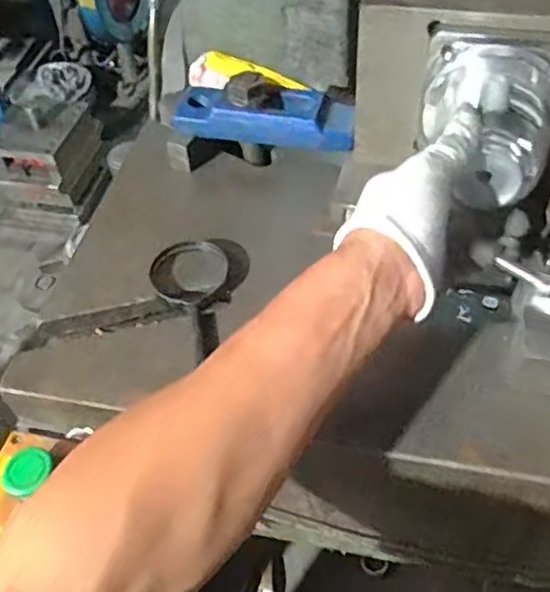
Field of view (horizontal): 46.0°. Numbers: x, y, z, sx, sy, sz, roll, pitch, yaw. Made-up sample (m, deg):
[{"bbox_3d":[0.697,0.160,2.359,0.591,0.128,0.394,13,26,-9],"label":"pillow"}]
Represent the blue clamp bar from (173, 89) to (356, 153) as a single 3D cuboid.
[{"bbox_3d":[-0.006,-0.161,0.572,0.159,0.026,0.059,14,53,14],"label":"blue clamp bar"}]

